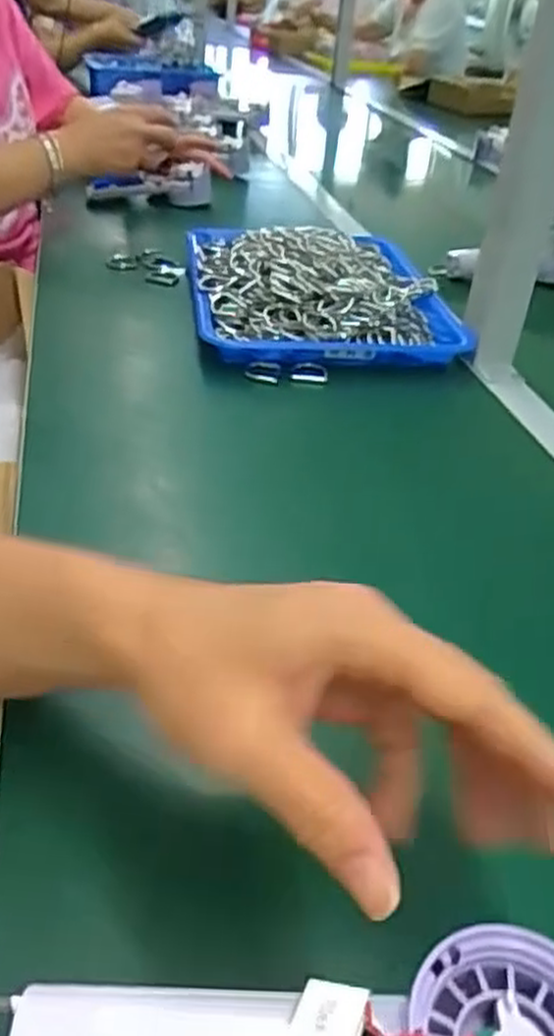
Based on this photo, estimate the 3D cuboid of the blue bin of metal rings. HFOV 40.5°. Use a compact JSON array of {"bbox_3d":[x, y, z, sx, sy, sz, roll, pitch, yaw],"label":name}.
[{"bbox_3d":[0.041,-0.247,0.775,0.258,0.061,0.321,-1,37,-9],"label":"blue bin of metal rings"}]

